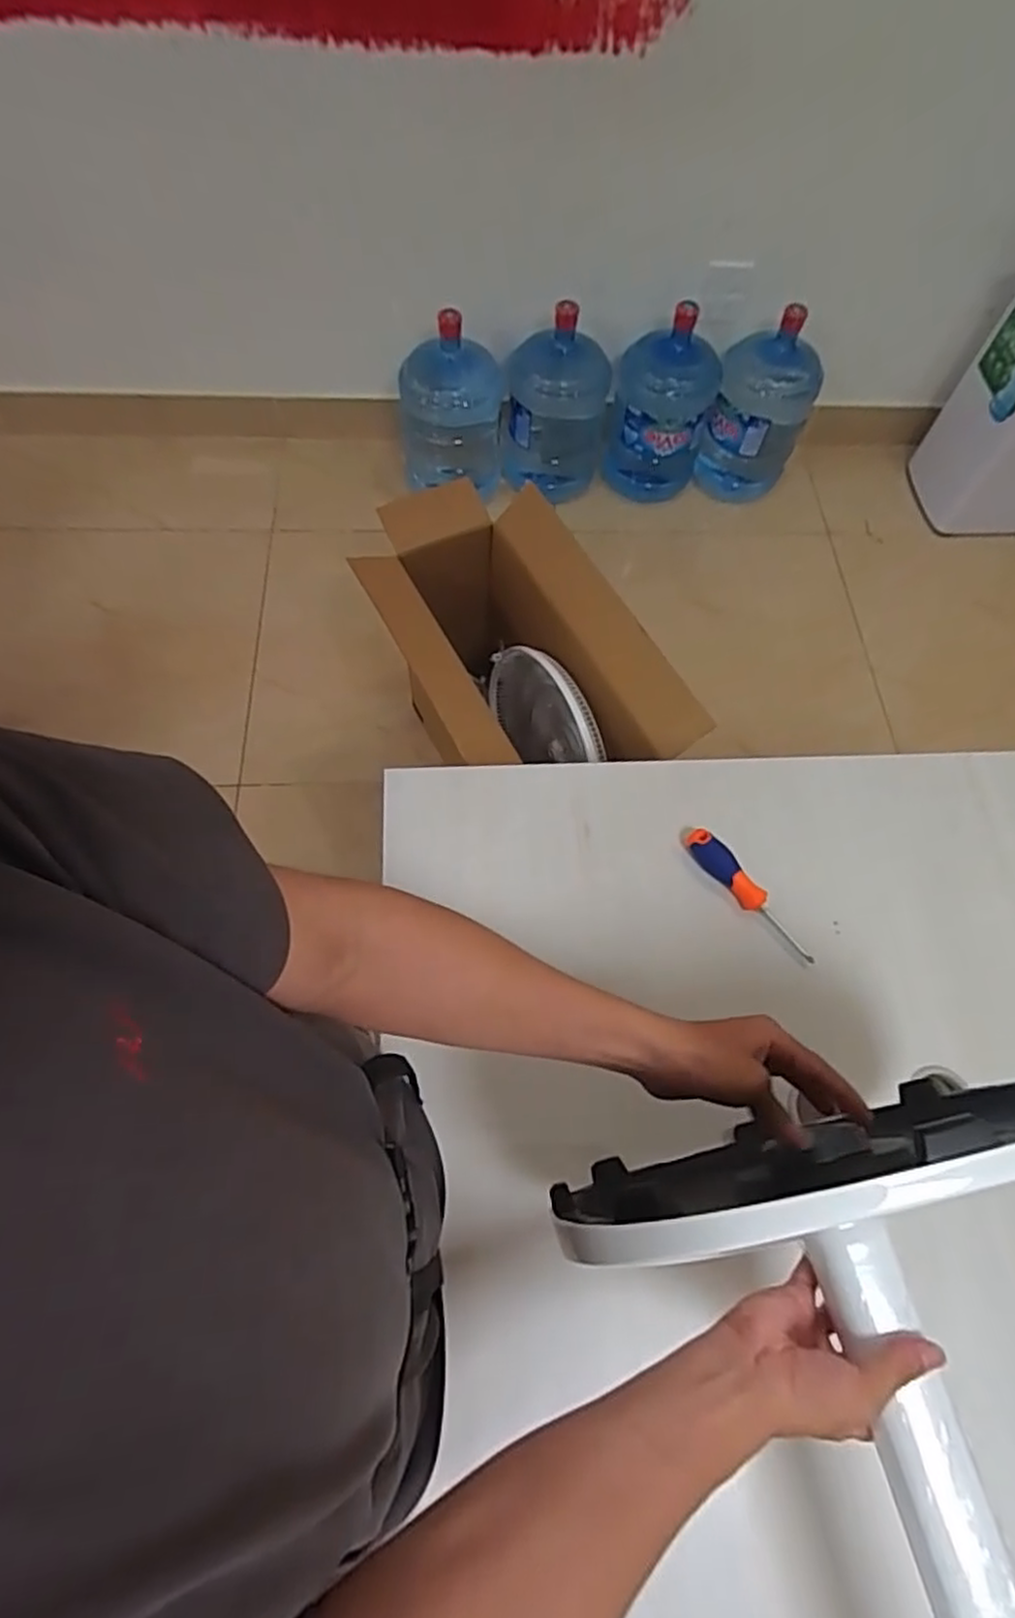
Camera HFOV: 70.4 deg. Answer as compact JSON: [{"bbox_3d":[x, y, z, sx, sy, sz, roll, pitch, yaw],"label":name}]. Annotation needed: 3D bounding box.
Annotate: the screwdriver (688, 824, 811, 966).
[{"bbox_3d":[0.267,0.096,0.796,0.032,0.025,0.182,-36,71,-17],"label":"screwdriver"}]

